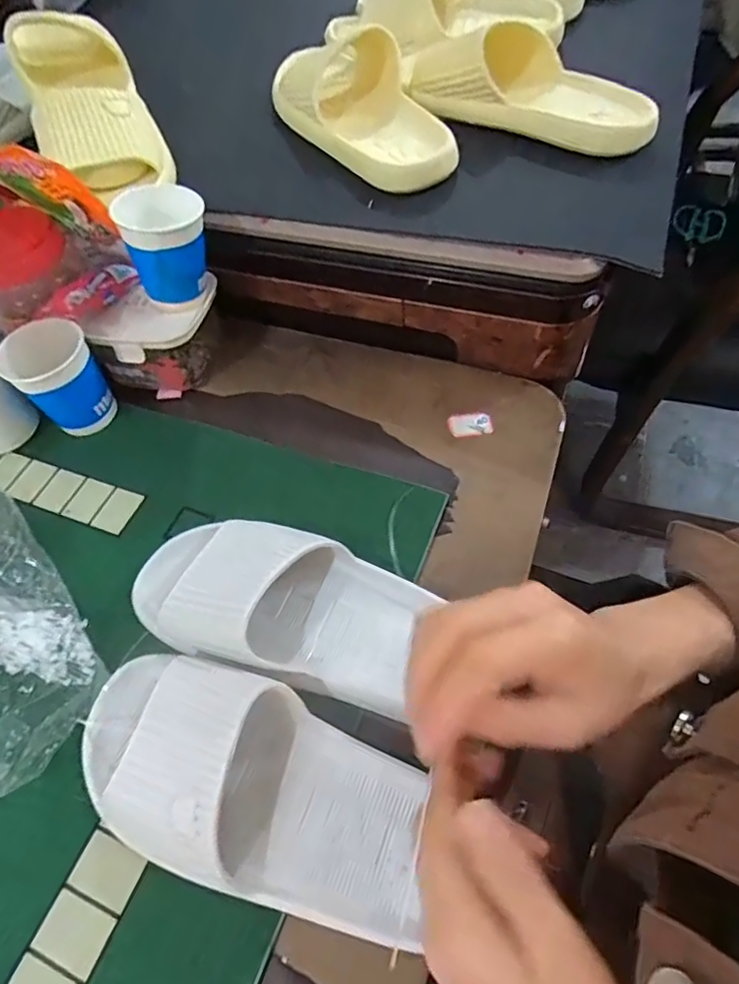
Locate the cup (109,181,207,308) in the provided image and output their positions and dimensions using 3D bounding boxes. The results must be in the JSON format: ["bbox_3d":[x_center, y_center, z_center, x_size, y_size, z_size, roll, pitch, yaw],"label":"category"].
[{"bbox_3d":[-0.170,-0.210,0.486,0.068,0.072,0.074,-3,58,5],"label":"cup"}]

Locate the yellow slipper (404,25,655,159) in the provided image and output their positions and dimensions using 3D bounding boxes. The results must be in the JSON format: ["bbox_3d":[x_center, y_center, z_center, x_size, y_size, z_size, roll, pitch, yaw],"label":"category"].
[{"bbox_3d":[0.148,-0.366,0.500,0.223,0.060,0.094,30,66,23],"label":"yellow slipper"}]

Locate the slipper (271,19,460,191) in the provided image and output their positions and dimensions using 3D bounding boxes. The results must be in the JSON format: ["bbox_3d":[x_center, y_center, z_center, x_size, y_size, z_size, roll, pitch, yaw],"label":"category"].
[{"bbox_3d":[-0.010,-0.360,0.525,0.108,0.052,0.237,-26,59,-10],"label":"slipper"}]

